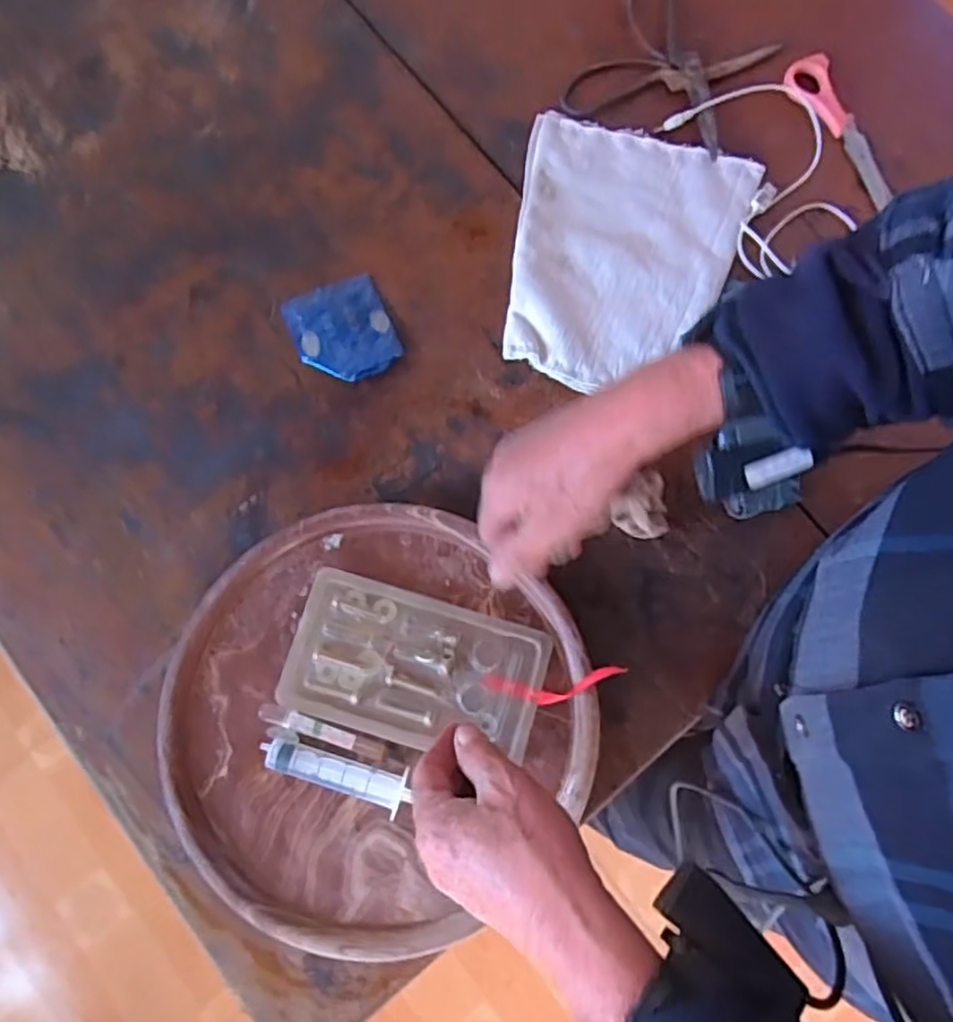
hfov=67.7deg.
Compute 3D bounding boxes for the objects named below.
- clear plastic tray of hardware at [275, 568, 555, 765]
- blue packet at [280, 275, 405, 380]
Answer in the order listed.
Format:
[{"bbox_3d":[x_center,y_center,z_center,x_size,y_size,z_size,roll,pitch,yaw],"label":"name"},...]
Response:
[{"bbox_3d":[-0.044,0.114,0.517,0.177,0.024,0.101,16,79,2],"label":"clear plastic tray of hardware"},{"bbox_3d":[-0.109,-0.147,0.578,0.078,0.014,0.089,-23,80,-5],"label":"blue packet"}]

